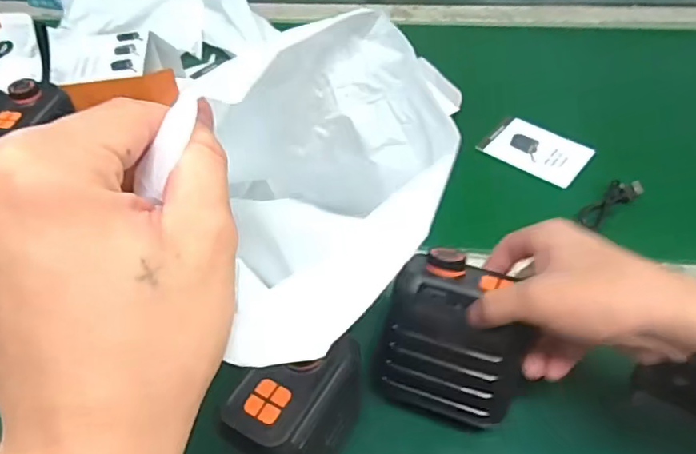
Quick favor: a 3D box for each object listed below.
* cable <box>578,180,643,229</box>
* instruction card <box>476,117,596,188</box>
[{"bbox_3d":[0.239,-0.021,0.515,0.080,0.019,0.025,-31,52,-24],"label":"cable"},{"bbox_3d":[0.195,-0.081,0.580,0.099,0.004,0.069,30,57,26],"label":"instruction card"}]

